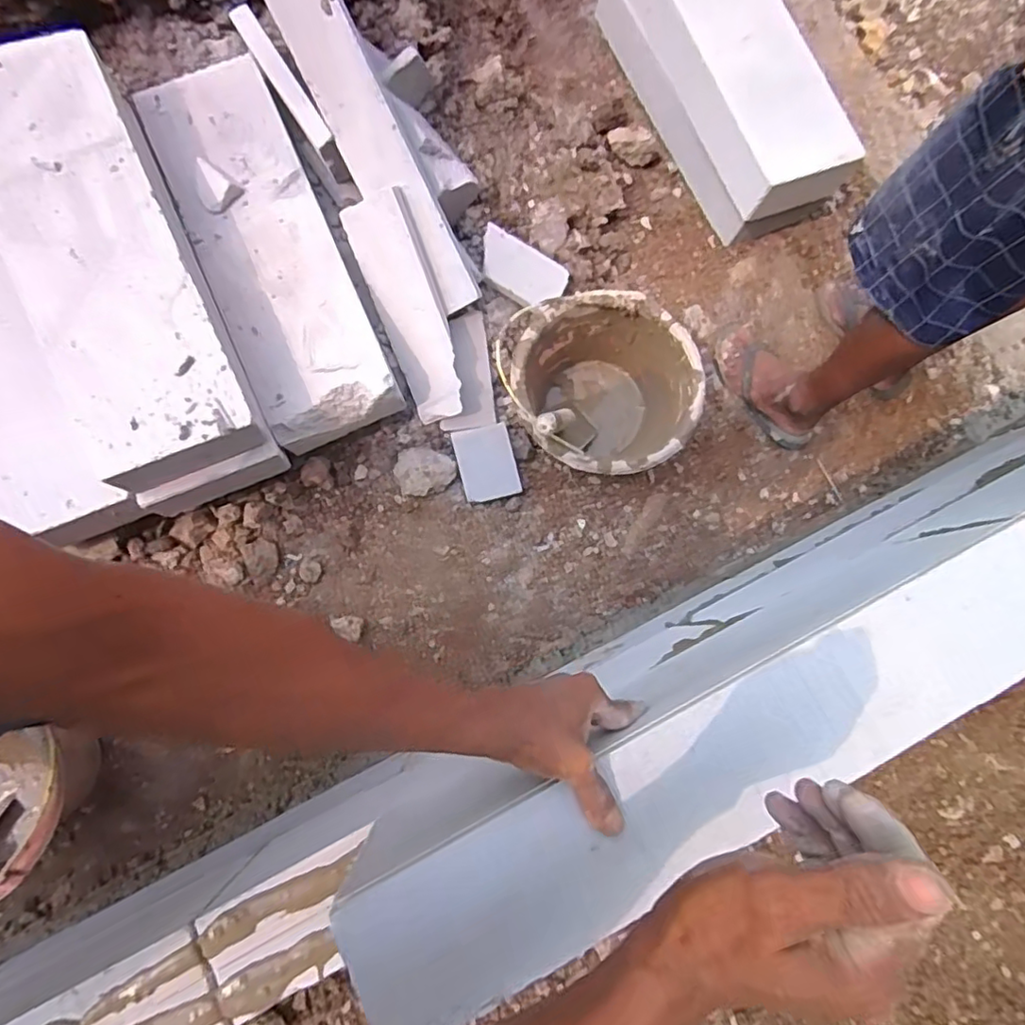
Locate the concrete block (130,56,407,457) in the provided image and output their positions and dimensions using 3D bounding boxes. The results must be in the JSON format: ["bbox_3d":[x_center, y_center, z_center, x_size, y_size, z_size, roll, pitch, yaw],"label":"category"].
[{"bbox_3d":[-0.381,-0.407,0.935,0.196,0.143,0.585,-23,80,-8],"label":"concrete block"}]

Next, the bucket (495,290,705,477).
[{"bbox_3d":[0.143,-0.188,0.993,0.280,0.245,0.283,0,77,-2],"label":"bucket"}]

